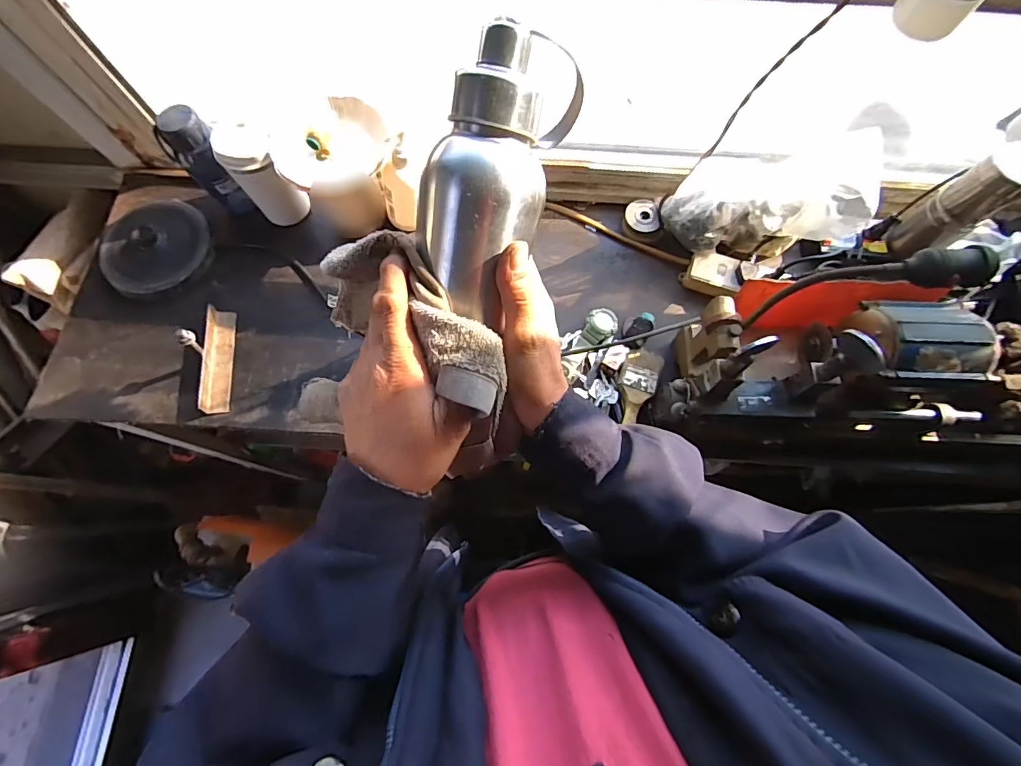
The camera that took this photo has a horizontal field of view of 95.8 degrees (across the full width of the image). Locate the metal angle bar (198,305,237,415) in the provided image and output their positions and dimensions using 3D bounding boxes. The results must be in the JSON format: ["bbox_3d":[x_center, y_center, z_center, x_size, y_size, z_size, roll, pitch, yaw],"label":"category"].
[{"bbox_3d":[-0.375,-0.030,0.590,0.028,0.025,0.139,-8,74,-3],"label":"metal angle bar"}]

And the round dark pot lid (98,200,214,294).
[{"bbox_3d":[-0.484,-0.190,0.623,0.134,0.022,0.143,0,74,0],"label":"round dark pot lid"}]

